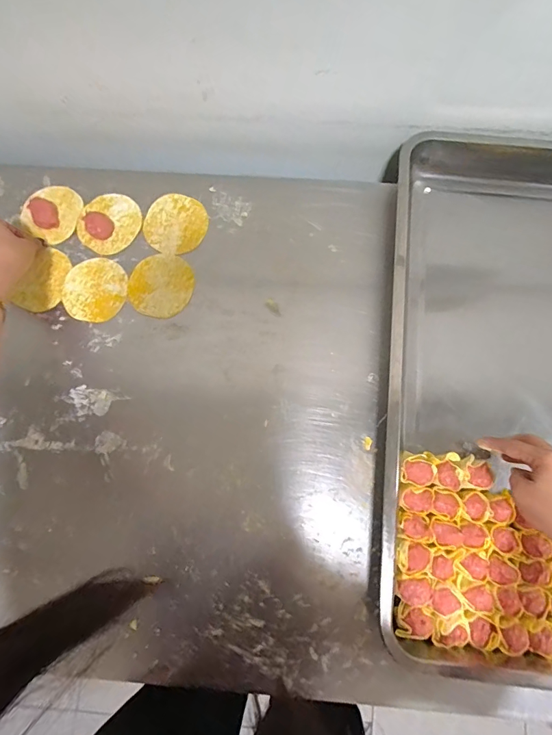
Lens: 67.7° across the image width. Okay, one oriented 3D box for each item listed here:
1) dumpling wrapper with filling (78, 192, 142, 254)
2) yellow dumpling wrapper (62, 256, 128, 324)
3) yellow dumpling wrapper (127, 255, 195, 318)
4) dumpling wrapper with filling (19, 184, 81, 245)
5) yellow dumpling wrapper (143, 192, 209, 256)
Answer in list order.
[{"bbox_3d":[-0.220,-0.193,0.538,0.082,0.019,0.077,0,77,1],"label":"dumpling wrapper with filling"},{"bbox_3d":[-0.230,-0.100,0.523,0.078,0.004,0.086,-1,77,1],"label":"yellow dumpling wrapper"},{"bbox_3d":[-0.147,-0.105,0.526,0.079,0.004,0.084,0,77,1],"label":"yellow dumpling wrapper"},{"bbox_3d":[-0.294,-0.208,0.545,0.068,0.020,0.078,16,78,4],"label":"dumpling wrapper with filling"},{"bbox_3d":[-0.132,-0.190,0.543,0.078,0.004,0.084,0,77,1],"label":"yellow dumpling wrapper"}]

